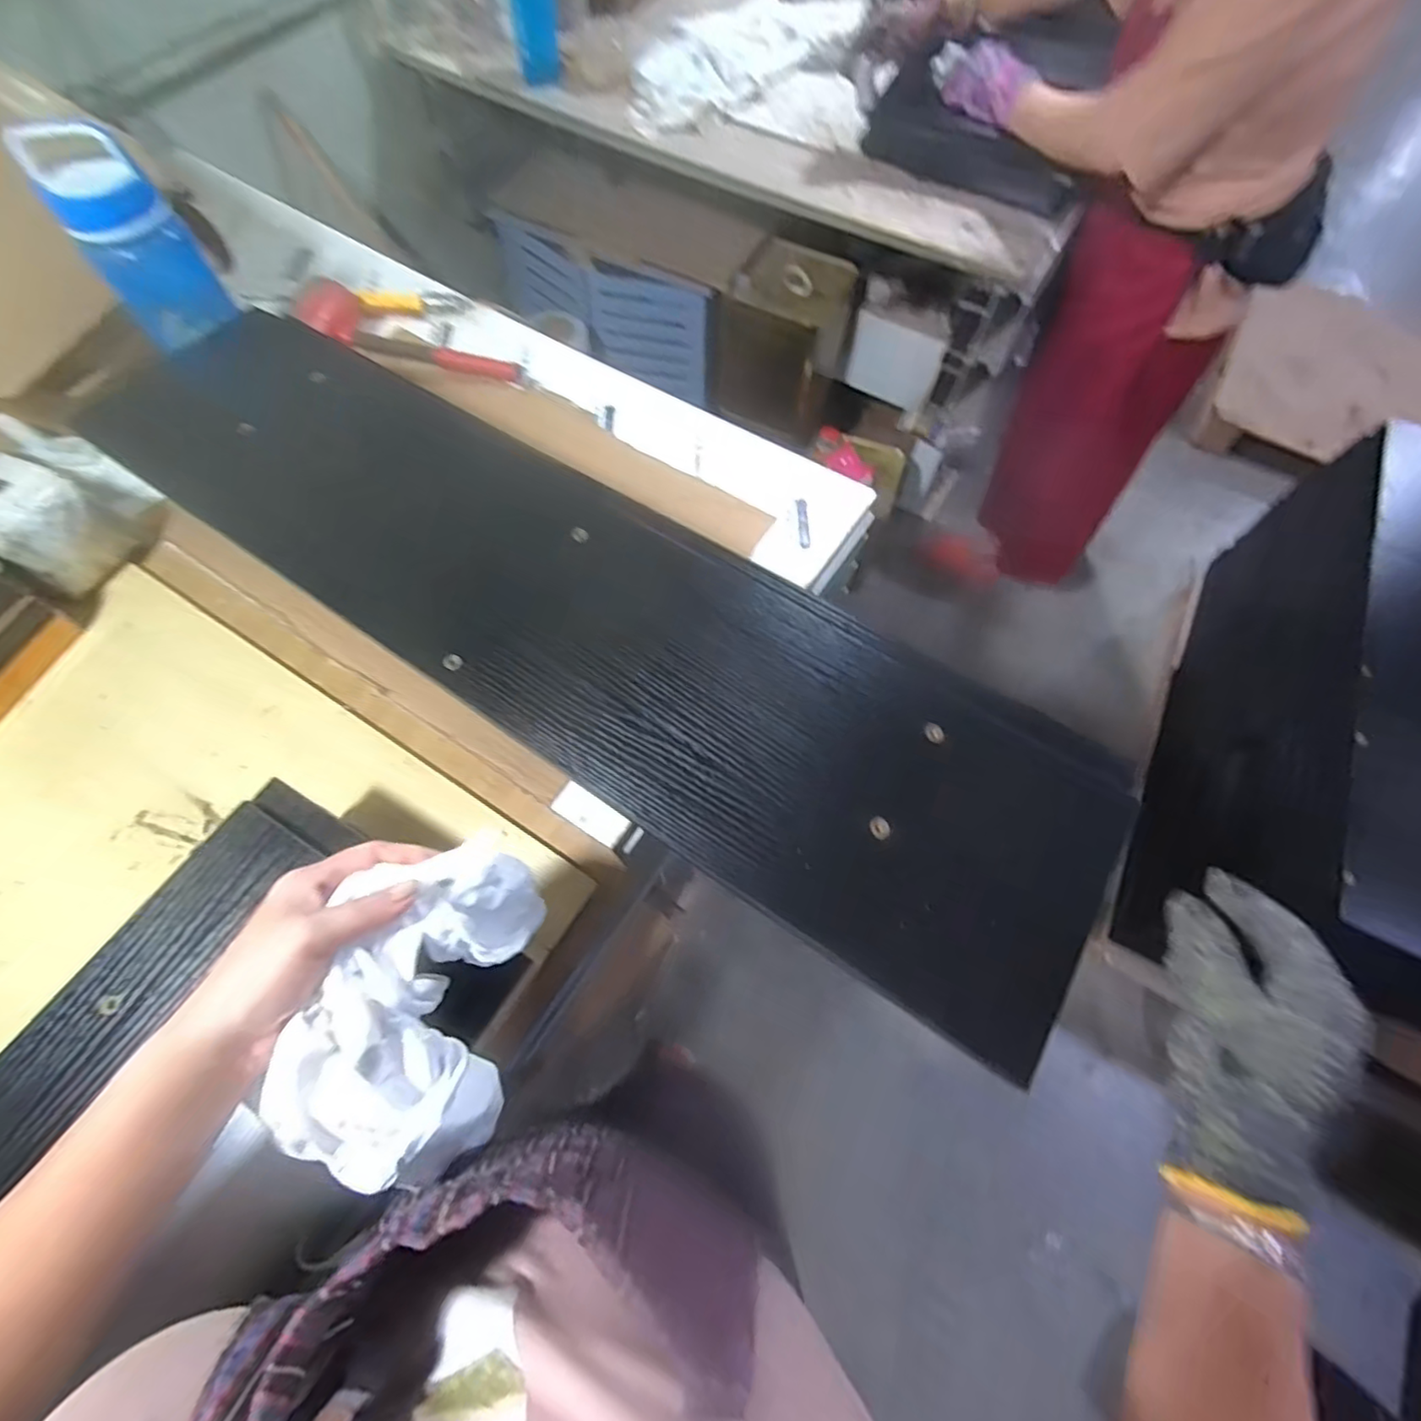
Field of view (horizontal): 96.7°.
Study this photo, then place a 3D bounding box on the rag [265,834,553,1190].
[{"bbox_3d":[-0.180,0.178,0.388,0.097,0.108,0.181,8,65,3],"label":"rag"}]

